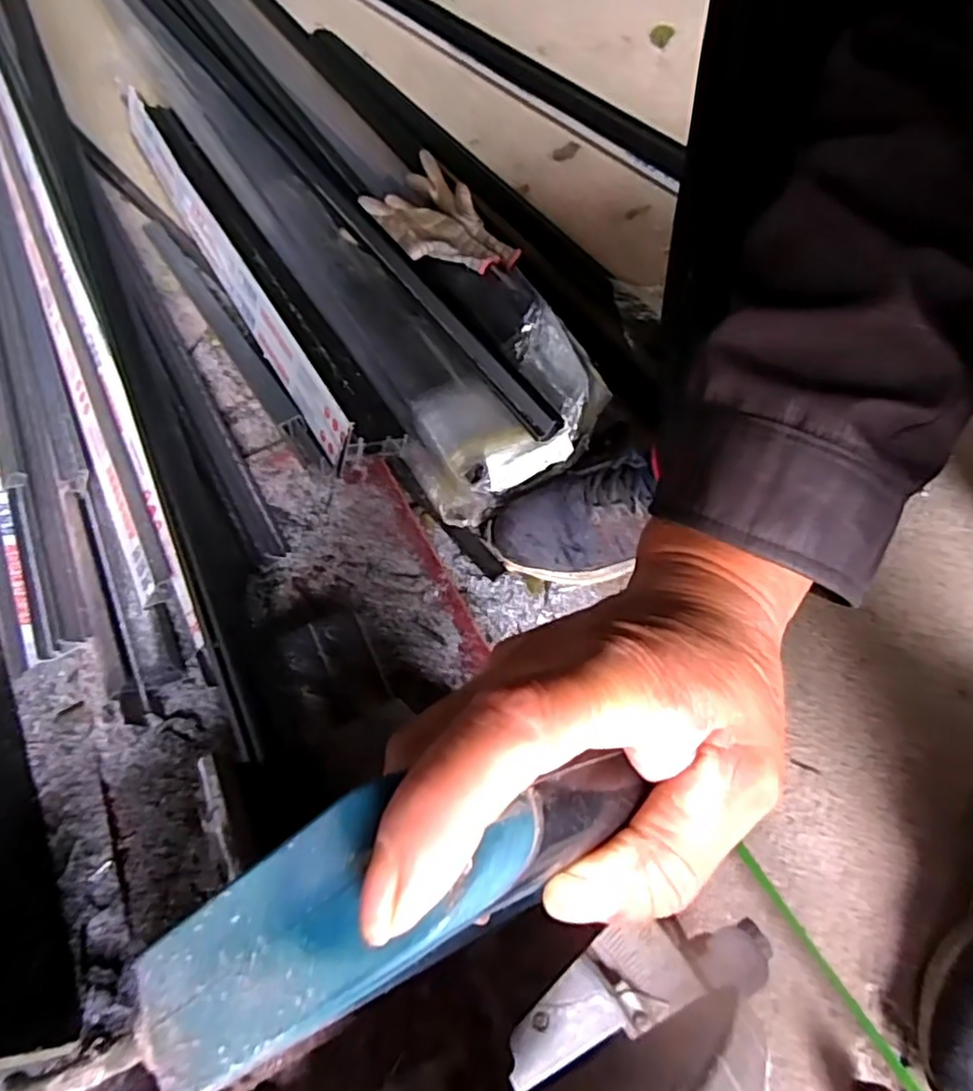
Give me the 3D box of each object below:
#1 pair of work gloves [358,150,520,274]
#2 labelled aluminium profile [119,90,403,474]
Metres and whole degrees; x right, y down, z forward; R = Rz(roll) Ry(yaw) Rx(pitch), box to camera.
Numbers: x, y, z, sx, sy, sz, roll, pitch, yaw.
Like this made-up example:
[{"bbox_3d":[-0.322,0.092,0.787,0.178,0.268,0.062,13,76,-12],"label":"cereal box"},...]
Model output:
[{"bbox_3d":[-0.062,-0.389,0.842,0.143,0.075,0.208,-40,65,-17],"label":"pair of work gloves"},{"bbox_3d":[-0.309,-0.367,0.825,0.094,0.045,0.744,-29,62,-12],"label":"labelled aluminium profile"}]

